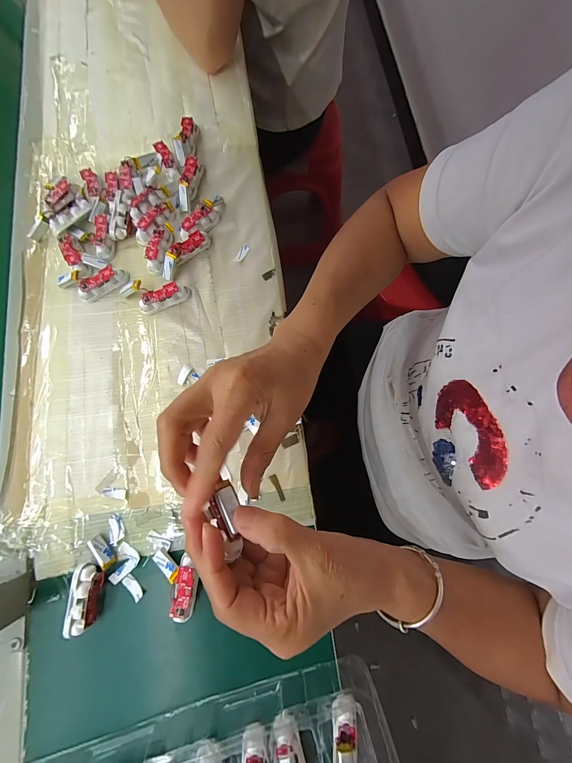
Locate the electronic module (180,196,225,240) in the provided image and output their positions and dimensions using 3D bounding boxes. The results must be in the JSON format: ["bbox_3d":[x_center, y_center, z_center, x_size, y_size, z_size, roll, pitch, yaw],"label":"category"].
[{"bbox_3d":[-0.107,-0.213,0.390,0.021,0.022,0.076,42,80,10],"label":"electronic module"}]

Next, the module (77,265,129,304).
[{"bbox_3d":[-0.229,-0.123,0.370,0.060,0.021,0.022,-39,79,-8],"label":"module"}]

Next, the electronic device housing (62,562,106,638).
[{"bbox_3d":[-0.197,0.213,0.294,0.027,0.017,0.058,5,76,2],"label":"electronic device housing"}]

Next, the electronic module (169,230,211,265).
[{"bbox_3d":[-0.119,-0.173,0.379,0.014,0.024,0.054,44,81,10],"label":"electronic module"}]

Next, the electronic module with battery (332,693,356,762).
[{"bbox_3d":[0.051,0.316,0.260,0.021,0.015,0.060,3,76,1],"label":"electronic module with battery"}]

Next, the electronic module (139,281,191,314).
[{"bbox_3d":[-0.149,-0.103,0.365,0.061,0.021,0.018,-24,77,-5],"label":"electronic module"}]

